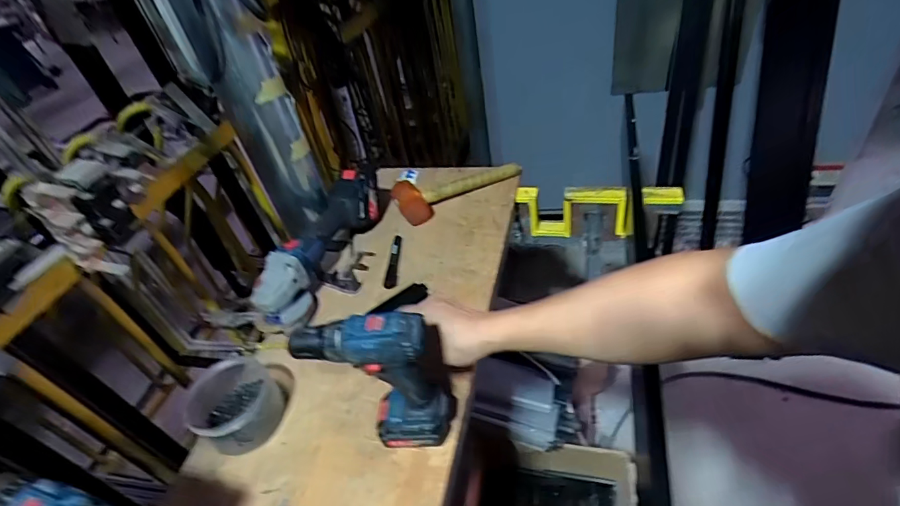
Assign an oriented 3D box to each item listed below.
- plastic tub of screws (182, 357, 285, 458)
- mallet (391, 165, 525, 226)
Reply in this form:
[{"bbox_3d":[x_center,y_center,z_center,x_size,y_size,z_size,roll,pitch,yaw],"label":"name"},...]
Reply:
[{"bbox_3d":[-0.311,0.215,0.658,0.120,0.074,0.111,-7,40,6],"label":"plastic tub of screws"},{"bbox_3d":[0.015,-0.156,1.005,0.286,0.060,0.101,-25,42,-15],"label":"mallet"}]

